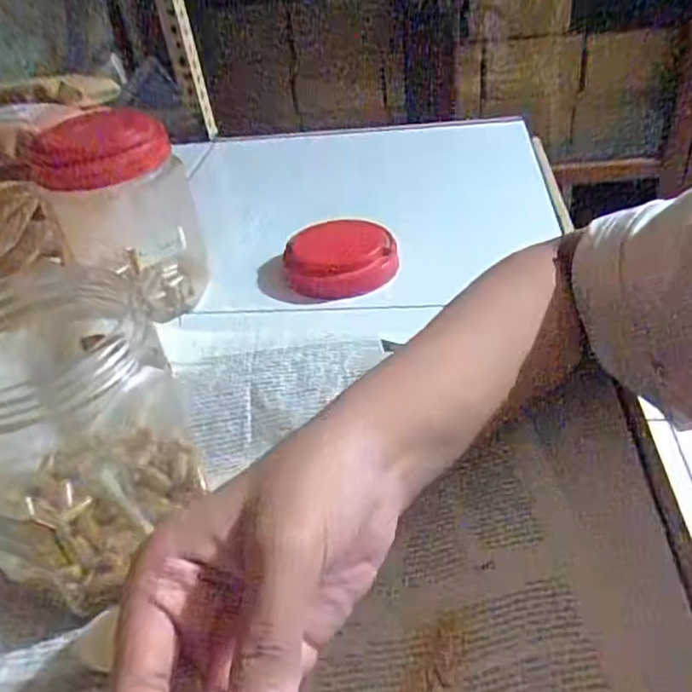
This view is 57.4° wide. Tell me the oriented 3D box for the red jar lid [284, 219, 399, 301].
[{"bbox_3d":[-0.005,-0.075,0.535,0.093,0.025,0.087,-4,38,3],"label":"red jar lid"}]

